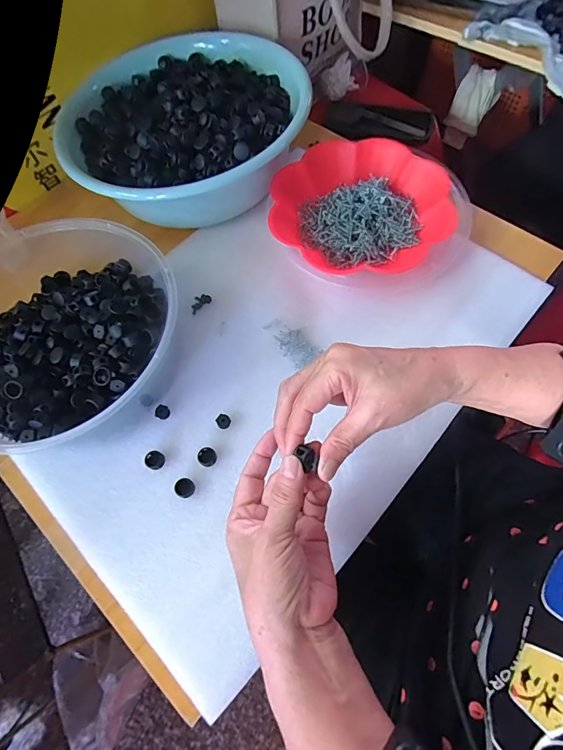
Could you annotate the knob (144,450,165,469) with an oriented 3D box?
[{"bbox_3d":[-0.125,0.084,0.390,0.019,0.009,0.017,30,71,15],"label":"knob"}]

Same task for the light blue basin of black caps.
[{"bbox_3d":[-0.121,-0.304,0.492,0.267,0.084,0.273,-1,66,3],"label":"light blue basin of black caps"}]

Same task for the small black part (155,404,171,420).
[{"bbox_3d":[-0.123,0.038,0.407,0.015,0.004,0.014,-1,66,3],"label":"small black part"}]

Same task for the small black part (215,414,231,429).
[{"bbox_3d":[-0.059,0.047,0.400,0.014,0.010,0.014,-1,66,3],"label":"small black part"}]

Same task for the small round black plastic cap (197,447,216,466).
[{"bbox_3d":[-0.073,0.080,0.387,0.017,0.009,0.017,-1,66,3],"label":"small round black plastic cap"}]

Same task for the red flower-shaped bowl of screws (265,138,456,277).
[{"bbox_3d":[0.092,-0.196,0.471,0.205,0.053,0.180,3,66,5],"label":"red flower-shaped bowl of screws"}]

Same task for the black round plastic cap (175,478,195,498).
[{"bbox_3d":[-0.093,0.109,0.378,0.017,0.011,0.017,-1,66,3],"label":"black round plastic cap"}]

